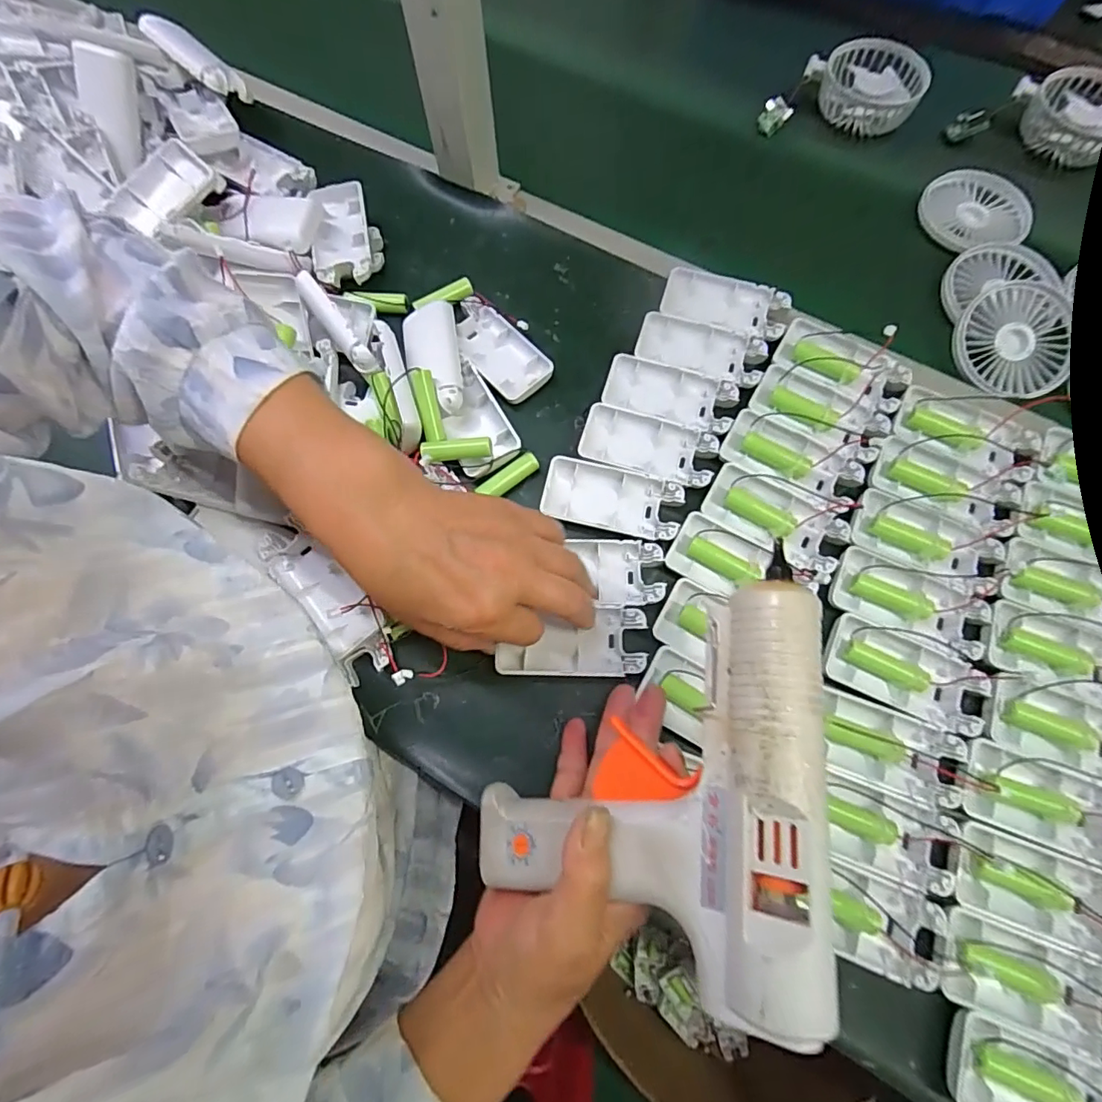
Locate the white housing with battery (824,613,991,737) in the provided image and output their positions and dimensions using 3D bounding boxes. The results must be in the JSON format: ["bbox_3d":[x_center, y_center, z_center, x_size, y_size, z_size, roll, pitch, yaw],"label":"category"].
[{"bbox_3d":[0.222,0.076,0.332,0.092,0.015,0.048,21,73,8],"label":"white housing with battery"}]

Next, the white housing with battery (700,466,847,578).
[{"bbox_3d":[0.155,-0.023,0.366,0.094,0.016,0.046,30,75,10],"label":"white housing with battery"}]

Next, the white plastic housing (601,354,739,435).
[{"bbox_3d":[0.091,-0.119,0.403,0.097,0.011,0.045,18,73,7],"label":"white plastic housing"}]

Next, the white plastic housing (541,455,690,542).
[{"bbox_3d":[0.043,-0.036,0.368,0.094,0.011,0.045,14,72,6],"label":"white plastic housing"}]

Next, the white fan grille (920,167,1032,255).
[{"bbox_3d":[0.371,-0.294,0.462,0.082,0.017,0.089,-3,72,0],"label":"white fan grille"}]

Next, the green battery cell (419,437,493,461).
[{"bbox_3d":[-0.066,-0.072,0.373,0.049,0.014,0.014,-4,72,0],"label":"green battery cell"}]

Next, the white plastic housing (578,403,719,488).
[{"bbox_3d":[0.070,-0.073,0.385,0.093,0.017,0.047,16,73,6],"label":"white plastic housing"}]

